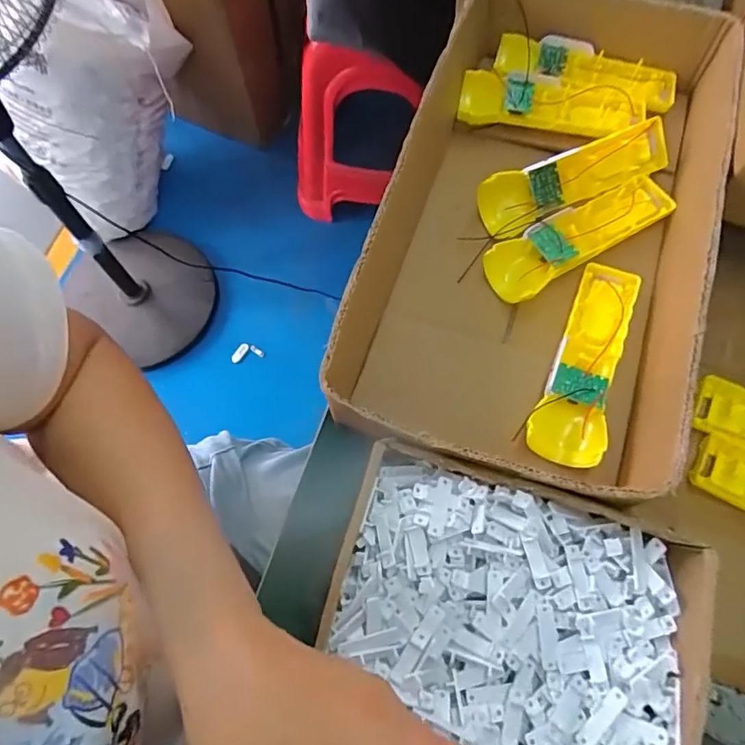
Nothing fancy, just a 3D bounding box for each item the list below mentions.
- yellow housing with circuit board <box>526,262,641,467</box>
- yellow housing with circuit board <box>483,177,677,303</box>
[{"bbox_3d":[0.160,-0.012,0.393,0.049,0.031,0.167,20,71,7],"label":"yellow housing with circuit board"},{"bbox_3d":[0.172,-0.116,0.434,0.161,0.027,0.051,-30,73,-10],"label":"yellow housing with circuit board"}]

